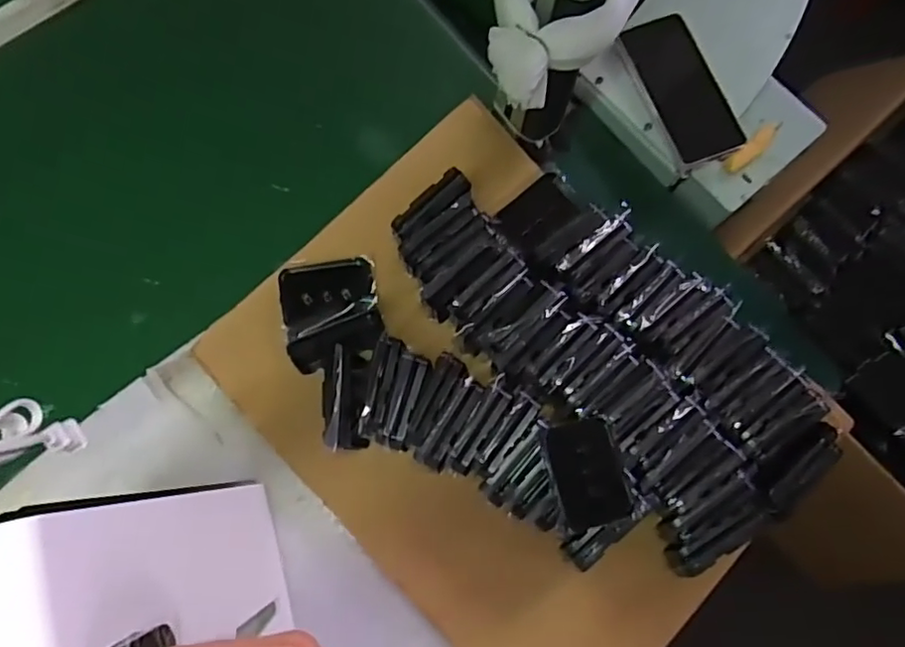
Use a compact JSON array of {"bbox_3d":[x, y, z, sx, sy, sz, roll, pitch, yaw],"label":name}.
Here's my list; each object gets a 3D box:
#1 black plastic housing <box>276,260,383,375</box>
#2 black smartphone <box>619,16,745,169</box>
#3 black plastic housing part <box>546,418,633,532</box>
[{"bbox_3d":[-0.112,-0.013,0.551,0.088,0.053,0.104,-14,79,-5],"label":"black plastic housing"},{"bbox_3d":[0.234,-0.241,0.622,0.069,0.012,0.163,-22,77,2],"label":"black smartphone"},{"bbox_3d":[0.112,0.124,0.504,0.056,0.011,0.085,-13,79,-5],"label":"black plastic housing part"}]

